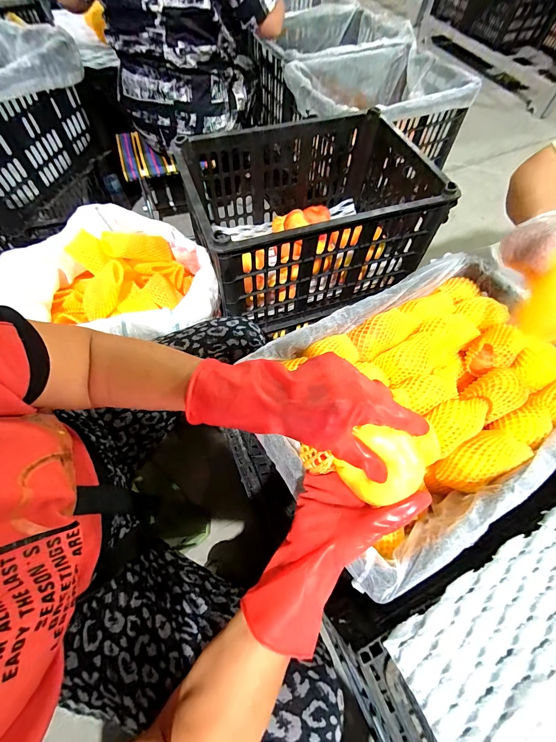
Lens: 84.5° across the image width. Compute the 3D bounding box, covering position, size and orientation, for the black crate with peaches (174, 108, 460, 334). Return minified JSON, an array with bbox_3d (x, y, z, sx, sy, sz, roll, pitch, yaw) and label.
[{"bbox_3d":[0.054,-0.382,0.725,0.496,0.242,0.405,-18,66,-11],"label":"black crate with peaches"}]

